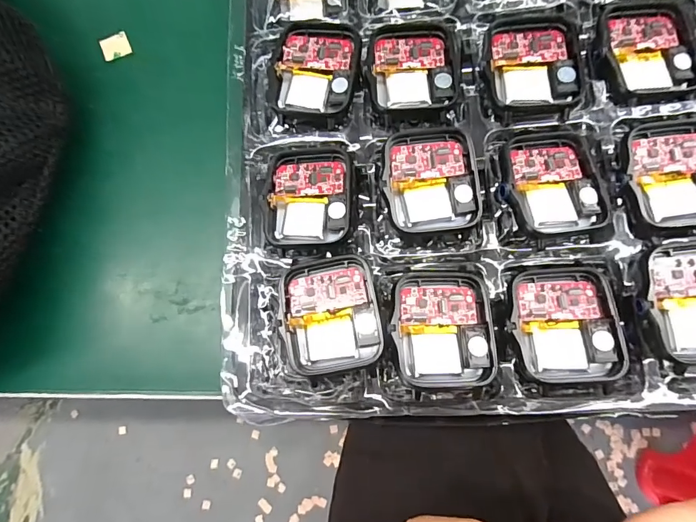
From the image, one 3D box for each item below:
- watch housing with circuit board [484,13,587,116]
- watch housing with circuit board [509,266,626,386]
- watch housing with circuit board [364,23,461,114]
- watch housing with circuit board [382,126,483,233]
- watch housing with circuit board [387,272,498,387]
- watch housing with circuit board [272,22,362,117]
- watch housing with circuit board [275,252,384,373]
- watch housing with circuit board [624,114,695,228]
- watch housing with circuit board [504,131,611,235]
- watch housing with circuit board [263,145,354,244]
[{"bbox_3d":[0.077,-0.082,0.177,0.038,0.015,0.045,-4,77,4],"label":"watch housing with circuit board"},{"bbox_3d":[0.081,0.024,0.156,0.037,0.009,0.042,-5,77,4],"label":"watch housing with circuit board"},{"bbox_3d":[0.028,-0.084,0.181,0.038,0.009,0.040,-3,78,4],"label":"watch housing with circuit board"},{"bbox_3d":[0.034,-0.034,0.171,0.038,0.007,0.041,-6,77,3],"label":"watch housing with circuit board"},{"bbox_3d":[0.036,0.025,0.157,0.037,0.007,0.042,-3,77,4],"label":"watch housing with circuit board"},{"bbox_3d":[-0.013,-0.084,0.182,0.037,0.012,0.042,10,79,7],"label":"watch housing with circuit board"},{"bbox_3d":[-0.007,0.020,0.160,0.036,0.009,0.043,-10,77,2],"label":"watch housing with circuit board"},{"bbox_3d":[0.130,-0.036,0.162,0.036,0.008,0.044,-3,78,4],"label":"watch housing with circuit board"},{"bbox_3d":[0.081,-0.032,0.169,0.038,0.015,0.042,-8,77,3],"label":"watch housing with circuit board"},{"bbox_3d":[-0.016,-0.028,0.175,0.036,0.011,0.042,1,78,5],"label":"watch housing with circuit board"}]

